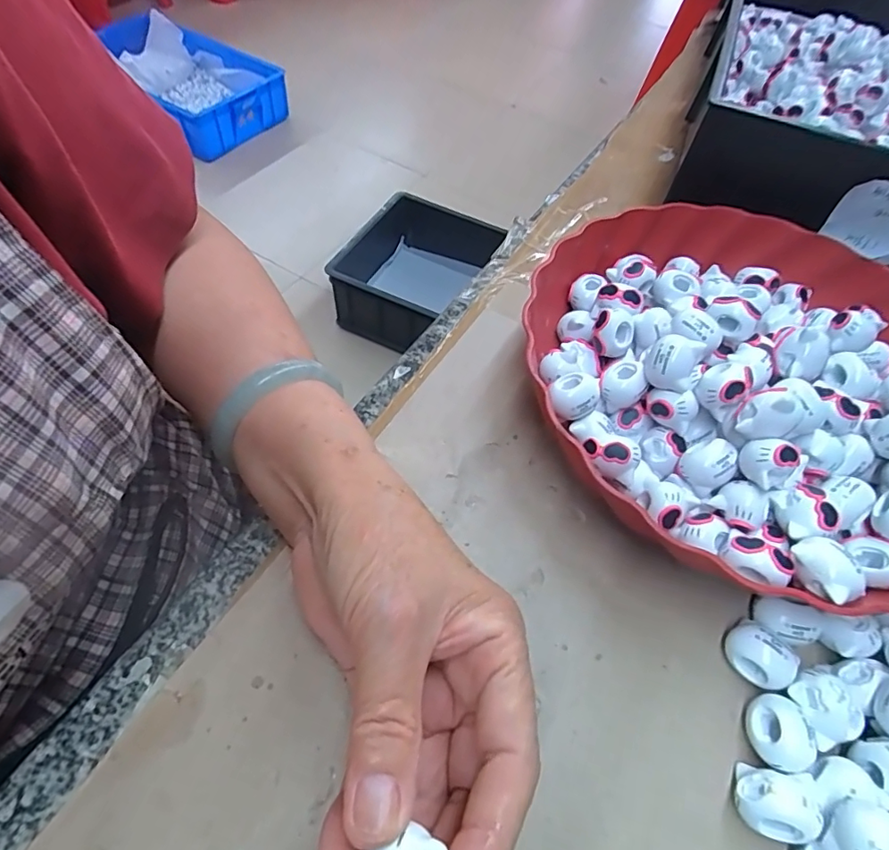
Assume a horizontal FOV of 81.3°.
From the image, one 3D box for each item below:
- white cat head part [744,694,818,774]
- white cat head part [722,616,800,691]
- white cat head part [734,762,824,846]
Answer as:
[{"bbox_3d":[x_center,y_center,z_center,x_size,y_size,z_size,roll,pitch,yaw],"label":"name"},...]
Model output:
[{"bbox_3d":[0.127,0.119,0.200,0.019,0.017,0.024,-4,57,-7],"label":"white cat head part"},{"bbox_3d":[0.128,0.096,0.214,0.015,0.022,0.026,-34,65,-23],"label":"white cat head part"},{"bbox_3d":[0.119,0.136,0.185,0.026,0.021,0.021,10,56,2],"label":"white cat head part"}]

